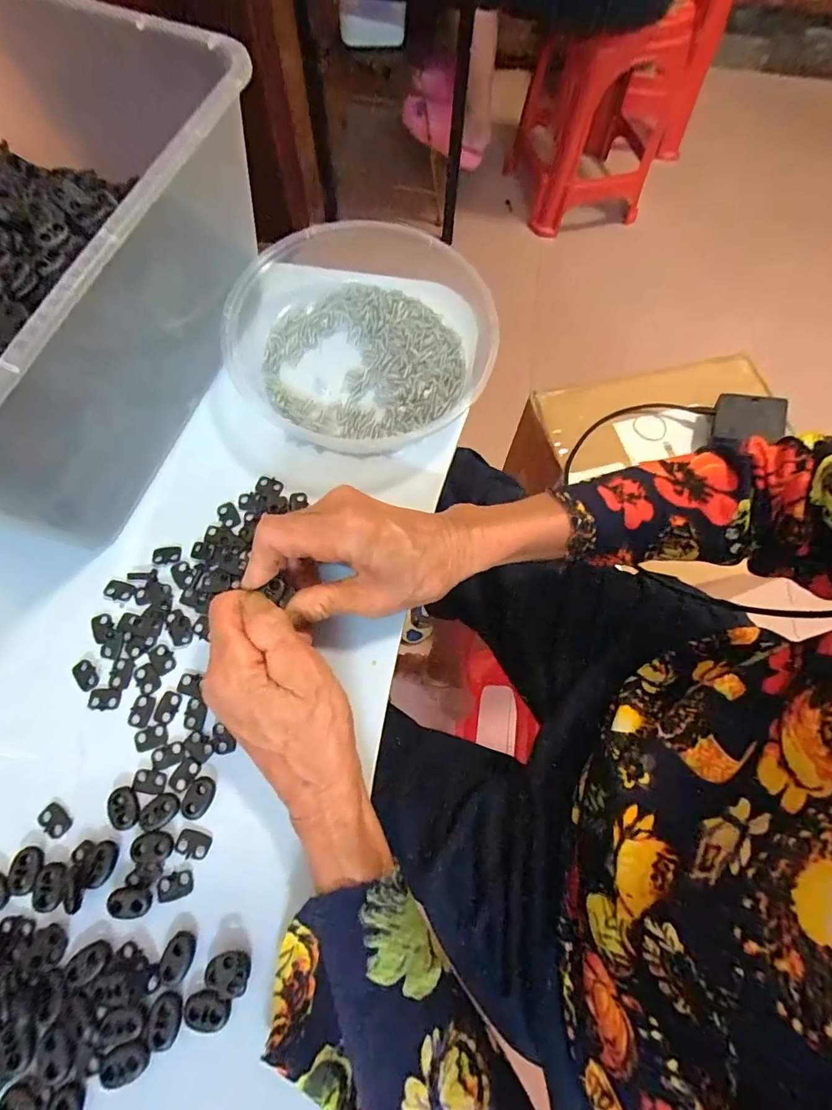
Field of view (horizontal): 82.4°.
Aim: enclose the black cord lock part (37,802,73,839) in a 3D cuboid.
[{"bbox_3d":[-0.201,0.147,0.264,0.019,0.004,0.012,34,75,12],"label":"black cord lock part"}]

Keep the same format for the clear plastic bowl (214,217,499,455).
[{"bbox_3d":[-0.041,-0.160,0.351,0.196,0.040,0.165,4,71,3],"label":"clear plastic bowl"}]

